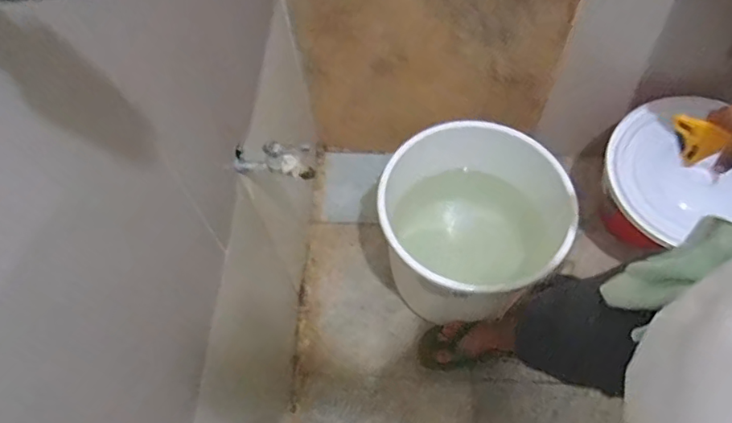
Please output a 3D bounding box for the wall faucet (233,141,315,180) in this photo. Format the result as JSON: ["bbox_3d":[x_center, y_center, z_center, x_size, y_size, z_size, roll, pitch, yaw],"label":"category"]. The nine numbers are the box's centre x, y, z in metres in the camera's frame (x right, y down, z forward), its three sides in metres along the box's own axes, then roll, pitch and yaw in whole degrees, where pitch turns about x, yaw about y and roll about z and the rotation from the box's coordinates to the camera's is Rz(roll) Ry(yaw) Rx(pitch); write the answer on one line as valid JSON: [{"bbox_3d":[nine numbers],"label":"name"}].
[{"bbox_3d":[-0.151,-0.079,0.847,0.128,0.083,0.044,16,64,12],"label":"wall faucet"}]

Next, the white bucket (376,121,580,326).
[{"bbox_3d":[0.213,0.056,1.241,0.410,0.366,0.364,24,66,16],"label":"white bucket"}]

